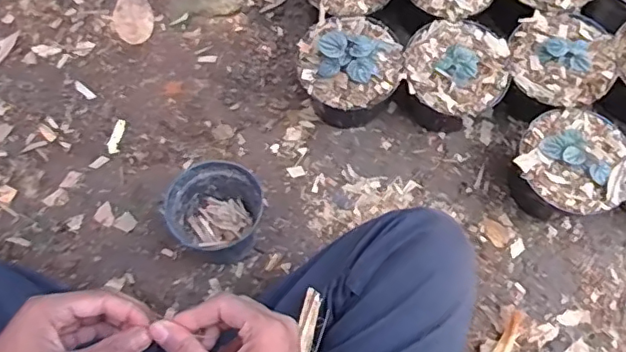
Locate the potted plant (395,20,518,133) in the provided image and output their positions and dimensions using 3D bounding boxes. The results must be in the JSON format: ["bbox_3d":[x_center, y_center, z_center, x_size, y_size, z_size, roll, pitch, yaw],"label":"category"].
[{"bbox_3d":[0.200,-0.144,0.825,0.139,0.113,0.141,38,76,8],"label":"potted plant"}]

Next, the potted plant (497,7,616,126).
[{"bbox_3d":[0.345,-0.152,0.829,0.144,0.112,0.144,1,74,-2],"label":"potted plant"}]

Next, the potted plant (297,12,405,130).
[{"bbox_3d":[0.053,-0.155,0.821,0.136,0.117,0.146,1,74,-2],"label":"potted plant"}]

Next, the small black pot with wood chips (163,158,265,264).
[{"bbox_3d":[-0.126,0.049,0.764,0.107,0.120,0.116,1,74,-2],"label":"small black pot with wood chips"}]

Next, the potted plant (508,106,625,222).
[{"bbox_3d":[0.350,-0.013,0.787,0.144,0.112,0.144,27,74,5],"label":"potted plant"}]

